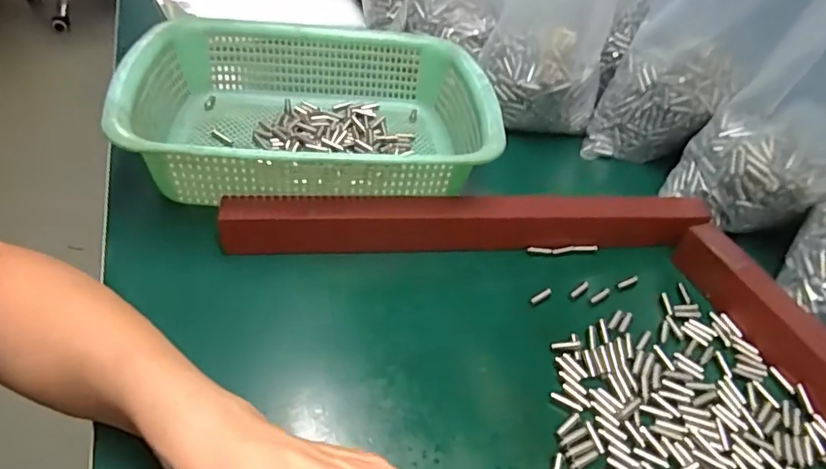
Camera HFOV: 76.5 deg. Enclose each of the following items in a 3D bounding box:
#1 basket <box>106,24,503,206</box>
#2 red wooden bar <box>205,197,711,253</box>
[{"bbox_3d":[-0.083,-0.106,0.470,0.294,0.086,0.227,-2,46,-9],"label":"basket"},{"bbox_3d":[0.052,-0.011,0.428,0.392,0.040,0.029,-2,46,-9],"label":"red wooden bar"}]

